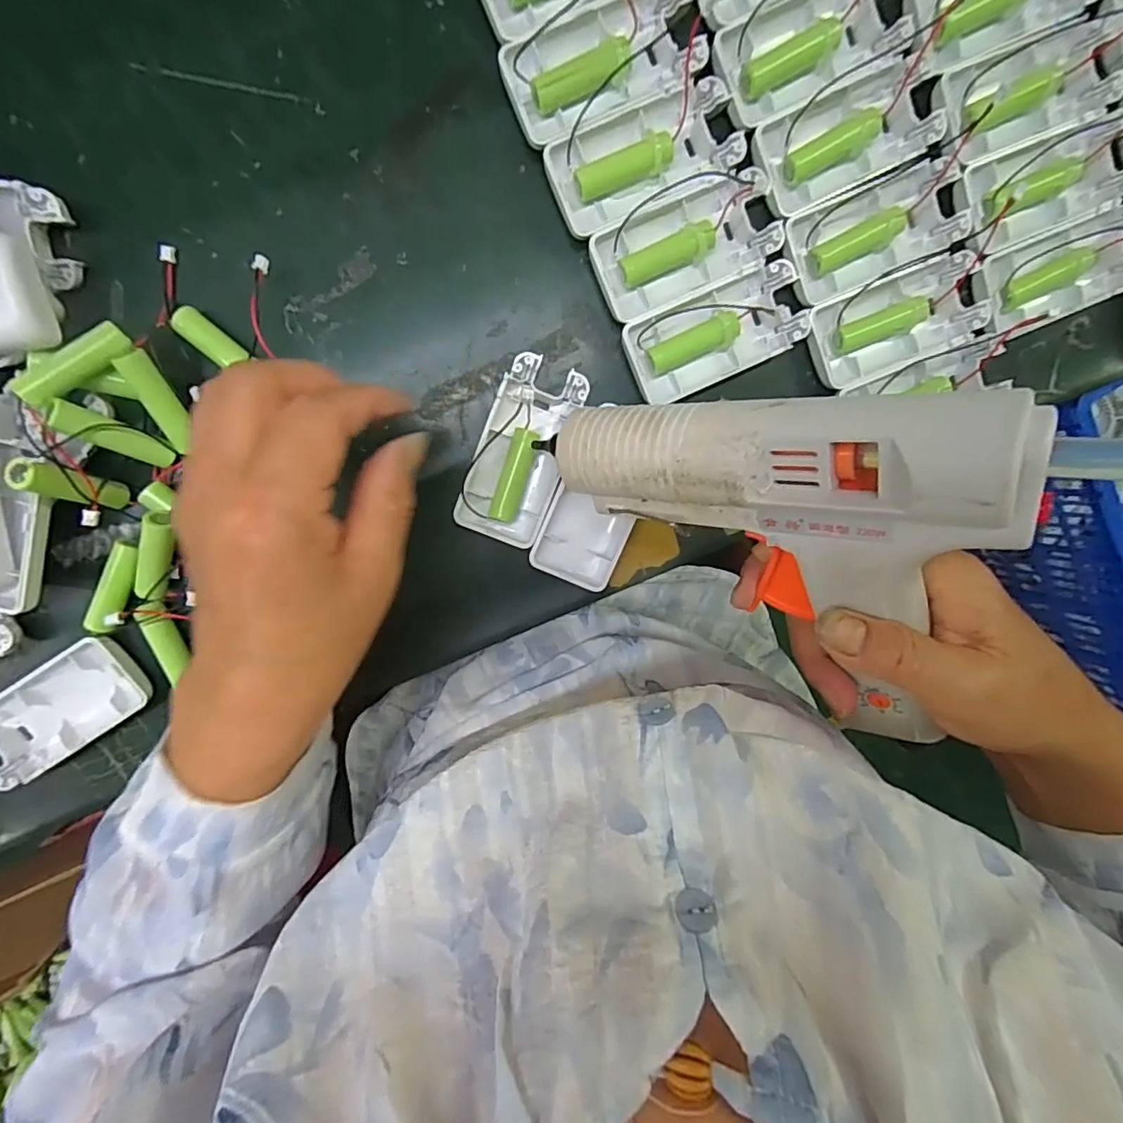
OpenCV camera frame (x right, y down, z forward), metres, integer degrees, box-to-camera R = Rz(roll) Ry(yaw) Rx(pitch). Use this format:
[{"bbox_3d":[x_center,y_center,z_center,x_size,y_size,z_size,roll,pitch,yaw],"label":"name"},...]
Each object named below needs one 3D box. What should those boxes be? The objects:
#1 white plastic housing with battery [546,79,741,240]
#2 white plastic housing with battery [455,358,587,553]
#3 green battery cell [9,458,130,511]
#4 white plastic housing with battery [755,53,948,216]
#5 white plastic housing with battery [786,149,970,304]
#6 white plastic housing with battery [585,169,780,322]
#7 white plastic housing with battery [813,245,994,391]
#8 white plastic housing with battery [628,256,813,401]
[{"bbox_3d":[0.041,-0.197,0.276,0.092,0.015,0.044,-24,100,-1],"label":"white plastic housing with battery"},{"bbox_3d":[-0.021,-0.058,0.298,0.044,0.015,0.093,20,96,-8],"label":"white plastic housing with battery"},{"bbox_3d":[-0.224,-0.035,0.258,0.015,0.046,0.015,-3,81,20],"label":"green battery cell"},{"bbox_3d":[0.142,-0.212,0.280,0.086,0.017,0.044,-25,100,-1],"label":"white plastic housing with battery"},{"bbox_3d":[0.162,-0.172,0.291,0.090,0.021,0.044,-24,100,-1],"label":"white plastic housing with battery"},{"bbox_3d":[0.063,-0.160,0.285,0.092,0.016,0.046,-24,100,-1],"label":"white plastic housing with battery"},{"bbox_3d":[0.177,-0.128,0.297,0.090,0.019,0.044,-21,100,-2],"label":"white plastic housing with battery"},{"bbox_3d":[0.081,-0.119,0.295,0.092,0.018,0.043,-24,100,-1],"label":"white plastic housing with battery"}]

